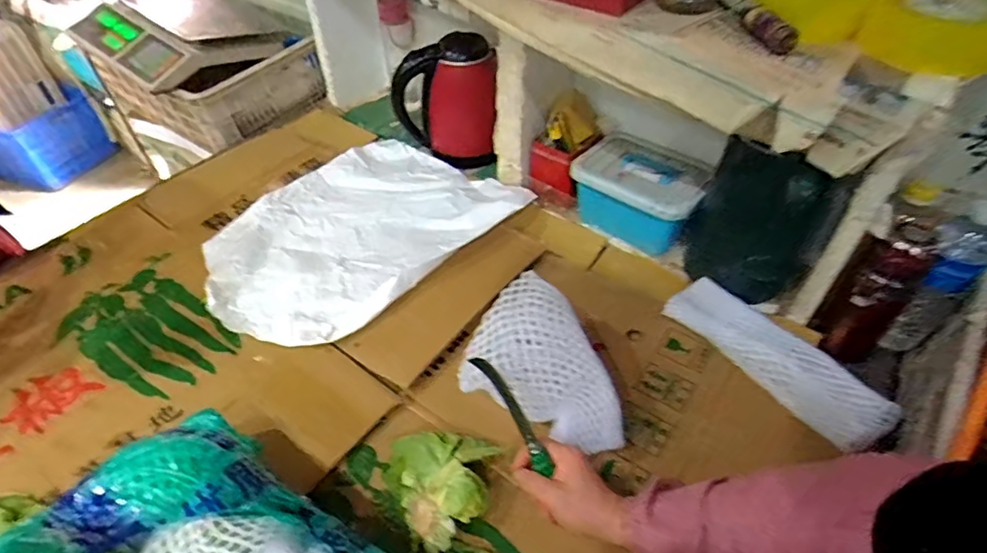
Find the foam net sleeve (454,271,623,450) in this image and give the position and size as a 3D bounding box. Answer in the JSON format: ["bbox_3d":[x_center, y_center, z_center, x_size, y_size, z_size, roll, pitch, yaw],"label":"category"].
[{"bbox_3d":[0.065,0.111,0.598,0.197,0.065,0.149,44,88,-3],"label":"foam net sleeve"}]

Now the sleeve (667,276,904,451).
[{"bbox_3d":[0.349,0.096,0.659,0.090,0.028,0.268,-28,52,-23],"label":"sleeve"}]

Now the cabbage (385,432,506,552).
[{"bbox_3d":[-0.052,0.206,0.570,0.117,0.062,0.124,-1,46,1],"label":"cabbage"}]

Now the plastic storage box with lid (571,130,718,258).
[{"bbox_3d":[0.235,-0.132,0.842,0.190,0.103,0.142,29,53,26],"label":"plastic storage box with lid"}]

